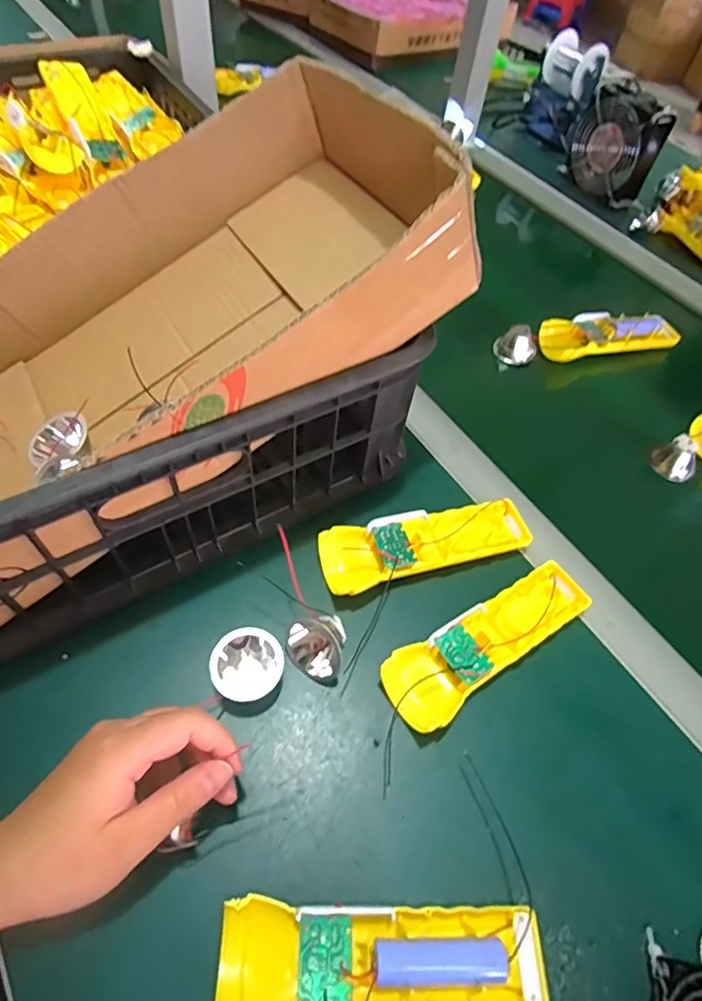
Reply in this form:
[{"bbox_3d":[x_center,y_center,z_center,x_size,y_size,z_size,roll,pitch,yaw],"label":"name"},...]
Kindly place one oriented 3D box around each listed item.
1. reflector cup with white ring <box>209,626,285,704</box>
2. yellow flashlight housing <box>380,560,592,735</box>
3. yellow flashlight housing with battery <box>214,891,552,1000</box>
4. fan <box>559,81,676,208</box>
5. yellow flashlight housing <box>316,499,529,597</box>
[{"bbox_3d":[-0.067,0.109,0.350,0.044,0.033,0.043,3,55,-4],"label":"reflector cup with white ring"},{"bbox_3d":[0.097,0.094,0.373,0.168,0.025,0.050,-29,63,-23],"label":"yellow flashlight housing"},{"bbox_3d":[0.016,0.236,0.272,0.163,0.034,0.050,5,55,-2],"label":"yellow flashlight housing with battery"},{"bbox_3d":[0.381,-0.512,0.773,0.046,0.117,0.127,-23,61,-20],"label":"fan"},{"bbox_3d":[0.060,0.032,0.415,0.166,0.022,0.052,-11,57,-13],"label":"yellow flashlight housing"}]

